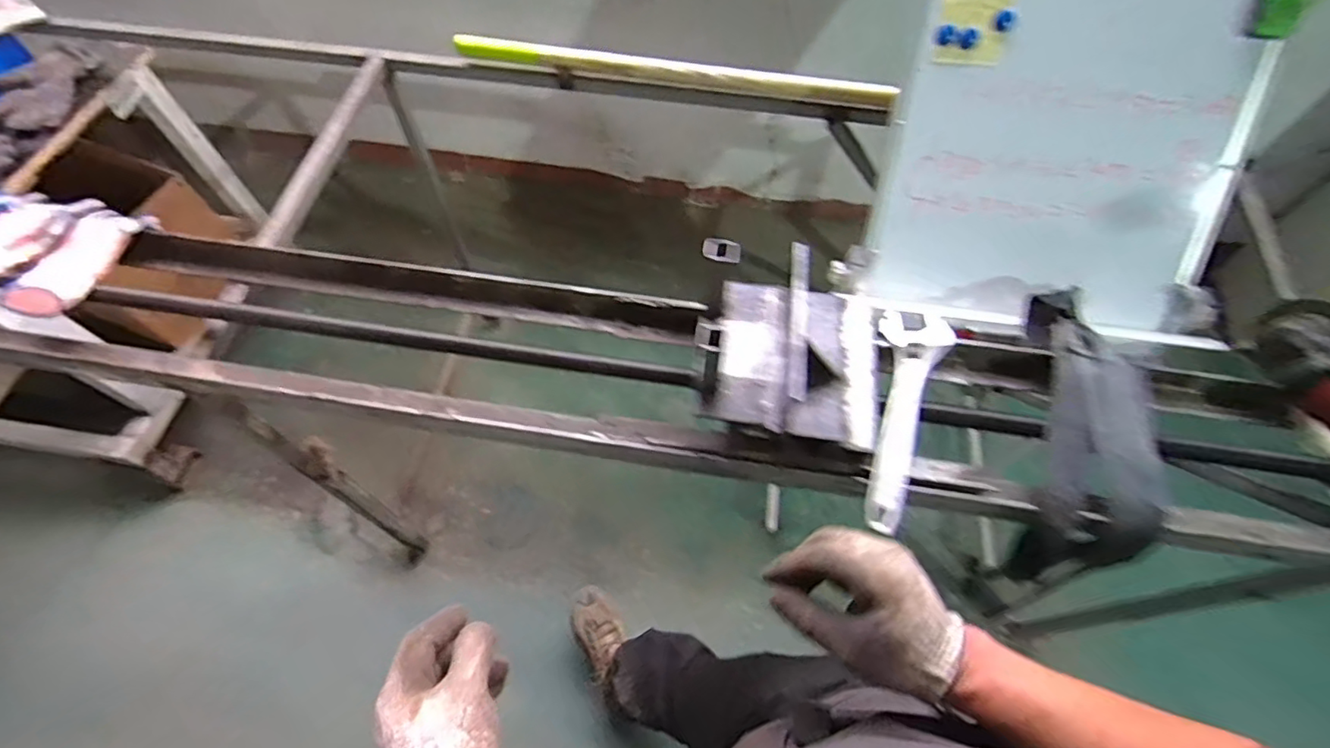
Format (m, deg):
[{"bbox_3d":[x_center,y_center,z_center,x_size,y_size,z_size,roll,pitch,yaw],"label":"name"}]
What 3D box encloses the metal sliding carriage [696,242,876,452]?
[{"bbox_3d":[0.146,-0.034,0.626,0.172,0.099,0.175,9,62,4],"label":"metal sliding carriage"}]

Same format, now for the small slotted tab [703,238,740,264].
[{"bbox_3d":[0.058,-0.126,0.608,0.039,0.012,0.022,12,62,6],"label":"small slotted tab"}]

